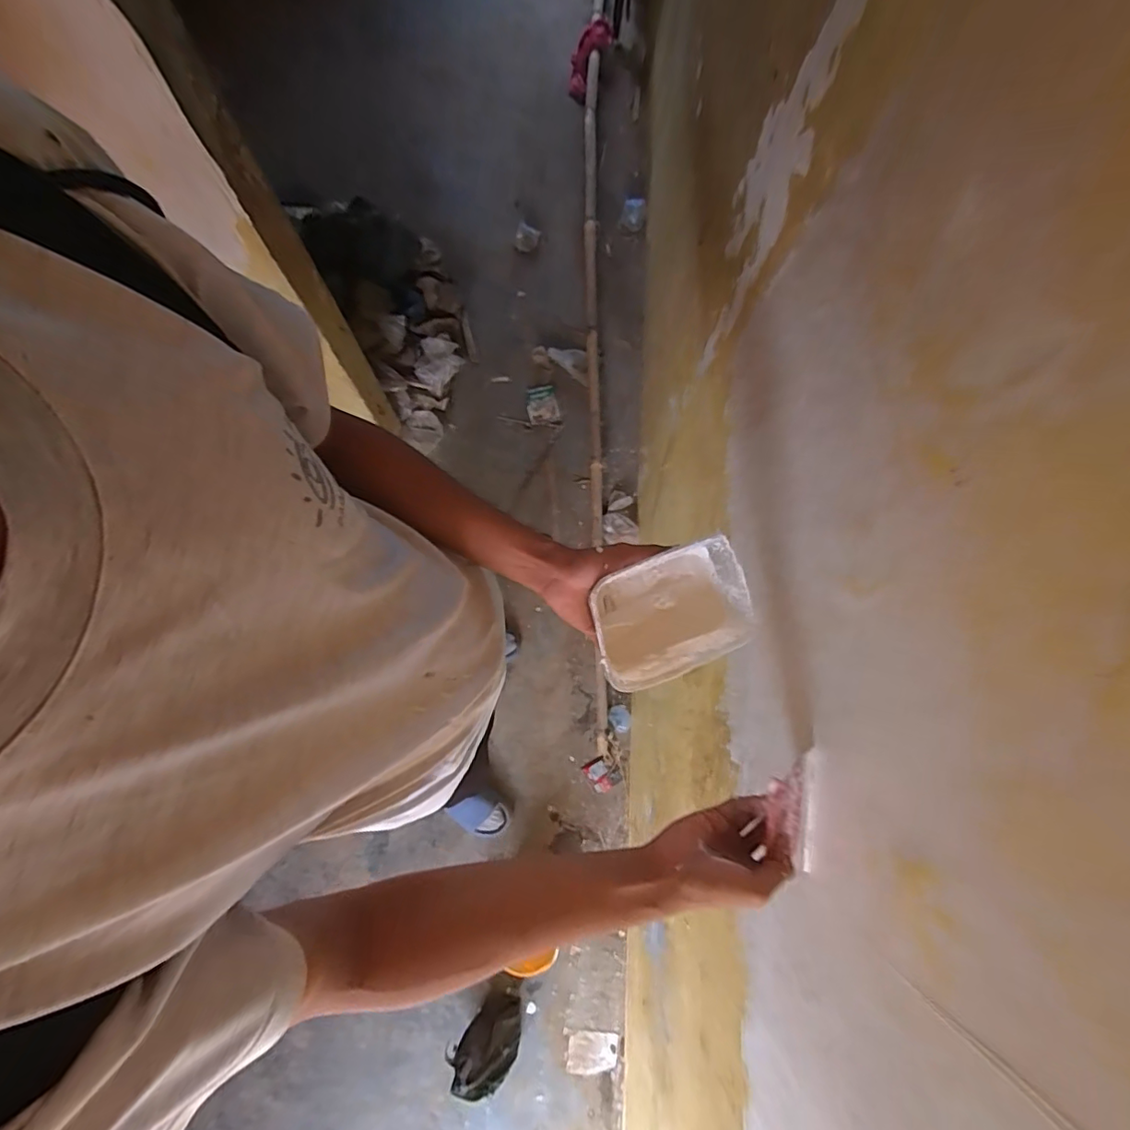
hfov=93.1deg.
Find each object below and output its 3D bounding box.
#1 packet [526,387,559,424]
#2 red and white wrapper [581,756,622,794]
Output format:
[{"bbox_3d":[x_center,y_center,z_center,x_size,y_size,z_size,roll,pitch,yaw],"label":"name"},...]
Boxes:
[{"bbox_3d":[-0.073,-0.502,1.688,0.093,0.017,0.121,-10,80,-7],"label":"packet"},{"bbox_3d":[0.104,0.576,1.475,0.079,0.016,0.087,-34,84,-10],"label":"red and white wrapper"}]

